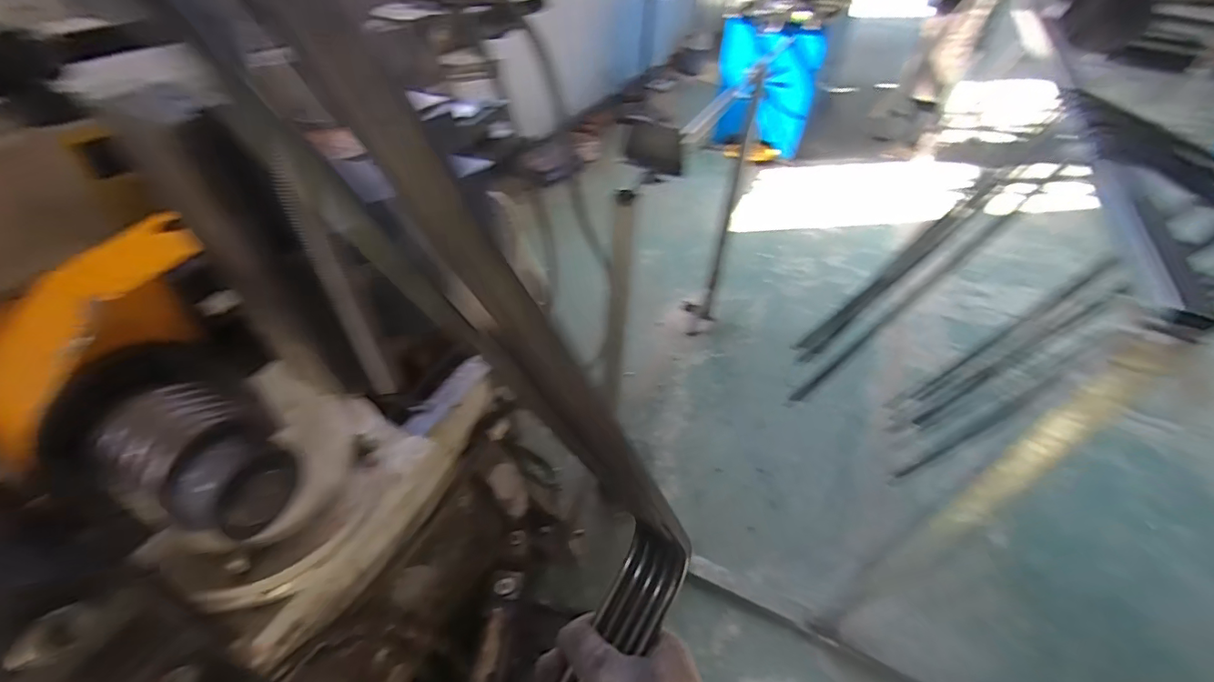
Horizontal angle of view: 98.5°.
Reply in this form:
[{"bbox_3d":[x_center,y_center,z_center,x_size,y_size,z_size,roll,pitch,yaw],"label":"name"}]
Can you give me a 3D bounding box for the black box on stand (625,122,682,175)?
[{"bbox_3d":[0.089,-0.394,1.054,0.027,0.089,0.152,-31,54,-30],"label":"black box on stand"}]

